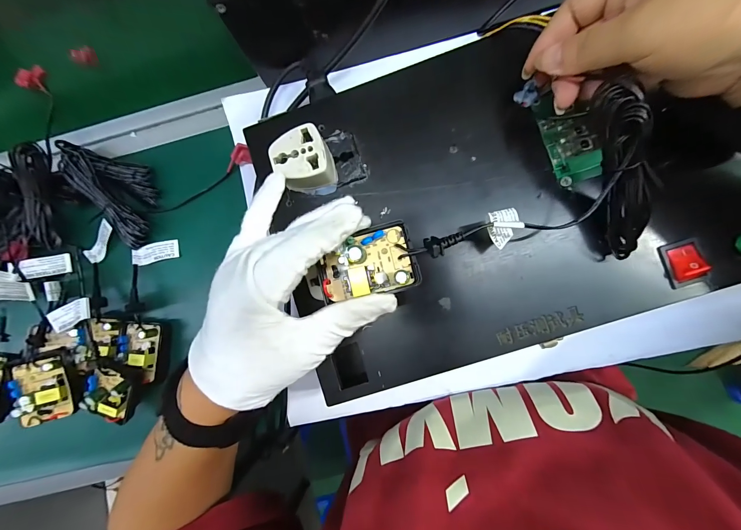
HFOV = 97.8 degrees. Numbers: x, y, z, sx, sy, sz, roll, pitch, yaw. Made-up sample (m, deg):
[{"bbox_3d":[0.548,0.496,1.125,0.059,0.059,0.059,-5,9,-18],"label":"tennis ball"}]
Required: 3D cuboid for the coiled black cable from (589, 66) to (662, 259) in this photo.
[{"bbox_3d":[0.155,-0.056,0.194,0.022,0.019,0.111,-23,116,6],"label":"coiled black cable"}]

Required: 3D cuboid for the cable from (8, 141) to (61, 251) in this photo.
[{"bbox_3d":[-0.306,-0.062,0.295,0.017,0.026,0.093,11,107,9],"label":"cable"}]

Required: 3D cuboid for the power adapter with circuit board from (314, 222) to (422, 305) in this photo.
[{"bbox_3d":[-0.003,0.000,0.184,0.057,0.016,0.038,-18,83,7],"label":"power adapter with circuit board"}]

